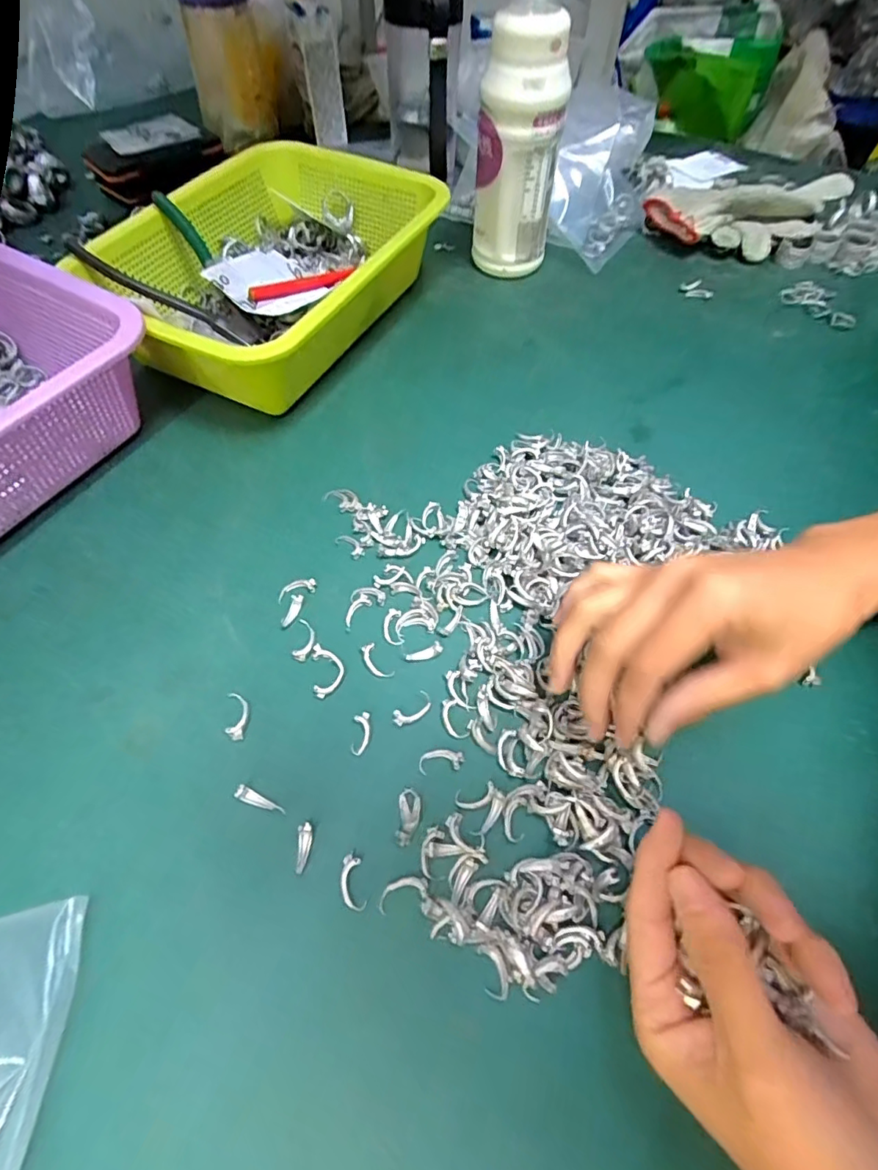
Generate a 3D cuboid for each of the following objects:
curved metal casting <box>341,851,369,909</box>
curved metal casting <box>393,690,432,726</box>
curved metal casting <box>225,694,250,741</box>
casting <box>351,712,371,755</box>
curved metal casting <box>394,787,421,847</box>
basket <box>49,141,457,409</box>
[{"bbox_3d":[-0.038,0.130,0.240,0.010,0.004,0.023,-12,58,-8],"label":"curved metal casting"},{"bbox_3d":[-0.014,0.063,0.281,0.022,0.004,0.011,-32,63,-19],"label":"curved metal casting"},{"bbox_3d":[-0.103,0.066,0.280,0.011,0.005,0.027,-8,58,-6],"label":"curved metal casting"},{"bbox_3d":[-0.039,0.074,0.275,0.009,0.004,0.020,2,57,1],"label":"casting"},{"bbox_3d":[-0.014,0.107,0.254,0.011,0.007,0.025,6,57,3],"label":"curved metal casting"},{"bbox_3d":[-0.131,-0.246,0.436,0.223,0.084,0.261,27,61,16],"label":"basket"}]

